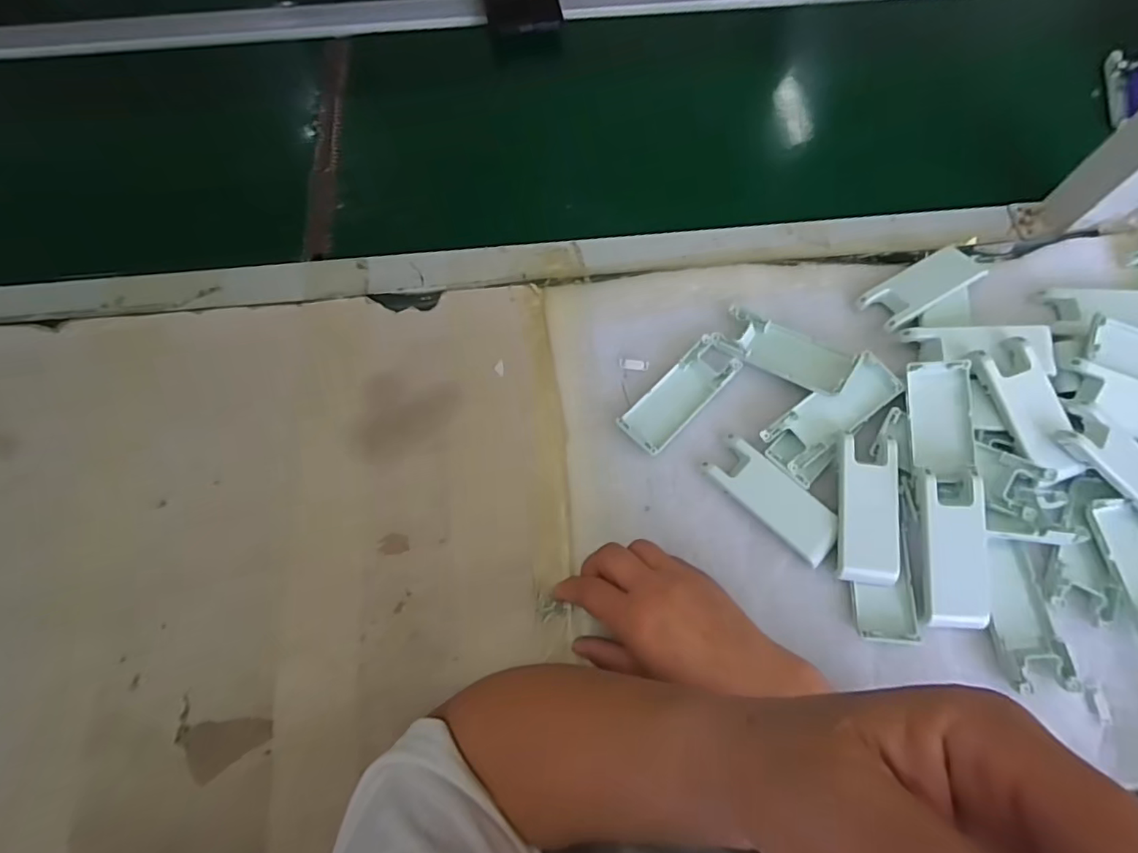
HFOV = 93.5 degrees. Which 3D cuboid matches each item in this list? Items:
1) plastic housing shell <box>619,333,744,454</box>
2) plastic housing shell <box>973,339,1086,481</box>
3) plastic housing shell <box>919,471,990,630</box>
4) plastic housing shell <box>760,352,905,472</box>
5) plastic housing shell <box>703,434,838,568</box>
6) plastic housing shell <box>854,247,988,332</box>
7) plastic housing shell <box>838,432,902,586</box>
[{"bbox_3d":[0.085,-0.024,0.415,0.039,0.012,0.103,43,75,15],"label":"plastic housing shell"},{"bbox_3d":[0.330,-0.013,0.381,0.042,0.014,0.100,-16,78,-6],"label":"plastic housing shell"},{"bbox_3d":[0.253,0.081,0.353,0.038,0.010,0.098,1,84,1],"label":"plastic housing shell"},{"bbox_3d":[0.194,-0.008,0.393,0.106,0.017,0.043,-36,76,-5],"label":"plastic housing shell"},{"bbox_3d":[0.146,0.050,0.384,0.039,0.010,0.097,-43,74,-14],"label":"plastic housing shell"},{"bbox_3d":[0.287,-0.113,0.437,0.098,0.016,0.039,-29,71,-10],"label":"plastic housing shell"},{"bbox_3d":[0.208,0.057,0.372,0.040,0.009,0.099,4,79,3],"label":"plastic housing shell"}]

